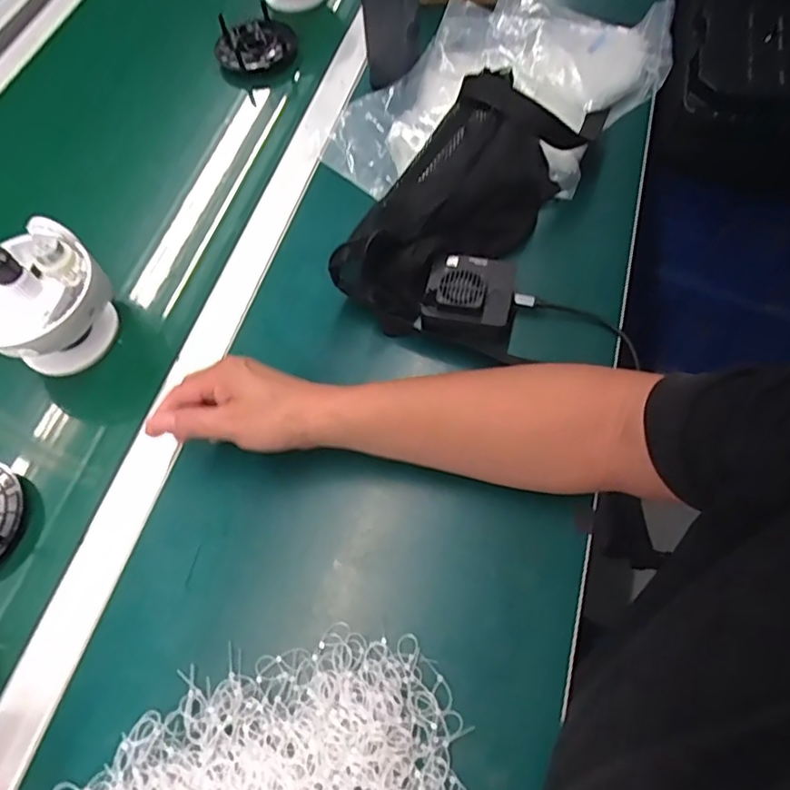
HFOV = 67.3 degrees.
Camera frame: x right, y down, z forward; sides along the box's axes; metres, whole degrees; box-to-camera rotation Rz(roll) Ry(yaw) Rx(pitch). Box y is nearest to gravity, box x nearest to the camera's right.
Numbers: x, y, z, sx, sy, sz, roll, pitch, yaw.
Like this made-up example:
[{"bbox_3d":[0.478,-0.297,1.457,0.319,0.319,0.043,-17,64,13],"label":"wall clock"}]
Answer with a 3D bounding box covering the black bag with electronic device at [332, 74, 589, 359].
[{"bbox_3d":[0.065,-0.180,0.555,0.155,0.094,0.258,21,65,14],"label":"black bag with electronic device"}]

